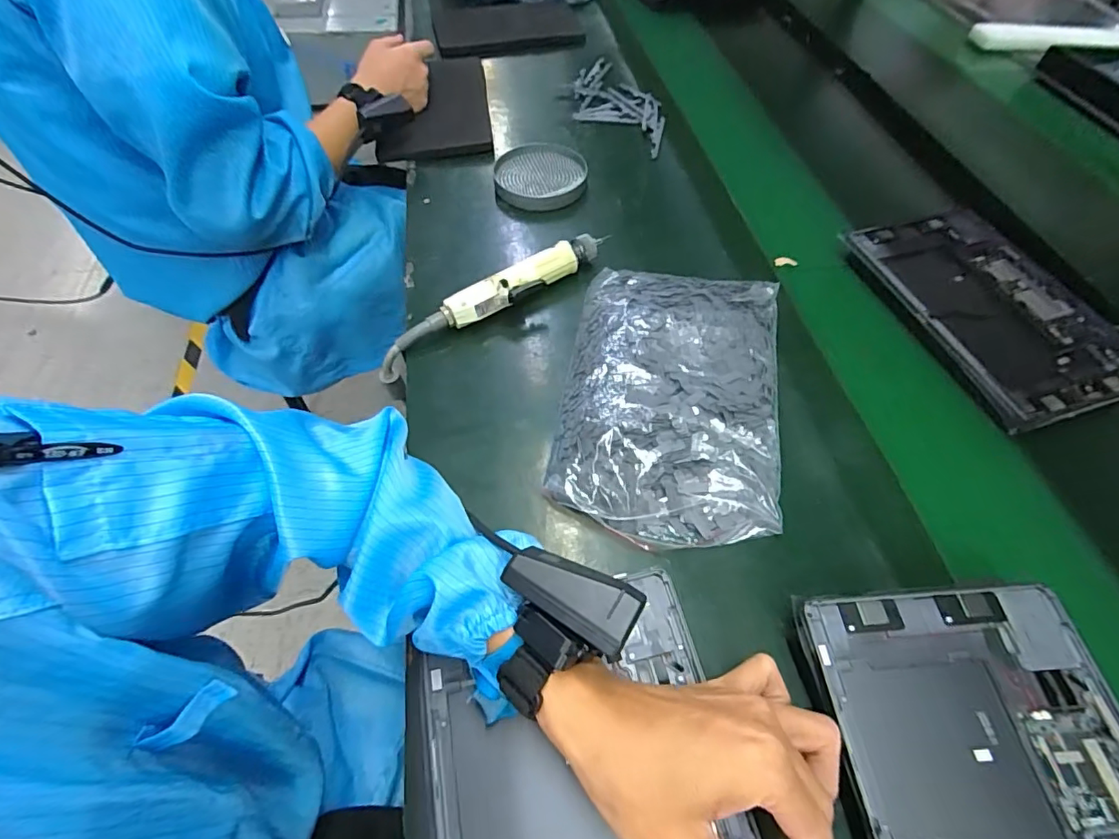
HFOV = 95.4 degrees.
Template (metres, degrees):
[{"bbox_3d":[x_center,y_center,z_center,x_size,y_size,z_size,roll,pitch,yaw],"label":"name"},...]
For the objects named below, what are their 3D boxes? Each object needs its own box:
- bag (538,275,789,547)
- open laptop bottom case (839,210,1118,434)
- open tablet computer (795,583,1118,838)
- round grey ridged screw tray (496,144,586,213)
[{"bbox_3d":[0.098,-0.027,0.445,0.179,0.030,0.270,9,57,6],"label":"bag"},{"bbox_3d":[0.426,-0.115,0.508,0.175,0.018,0.259,-17,58,-10],"label":"open laptop bottom case"},{"bbox_3d":[0.250,0.222,0.271,0.164,0.012,0.252,-4,57,-2],"label":"open tablet computer"},{"bbox_3d":[-0.023,-0.305,0.635,0.110,0.019,0.112,0,57,0],"label":"round grey ridged screw tray"}]

